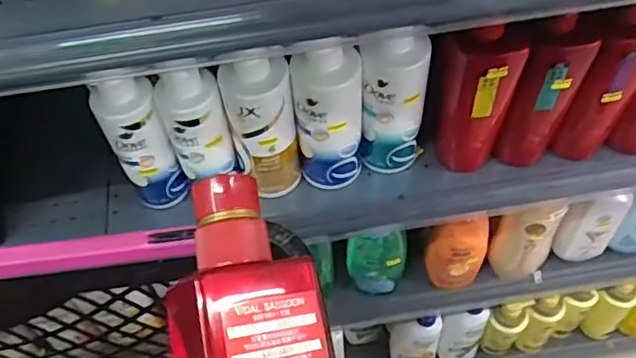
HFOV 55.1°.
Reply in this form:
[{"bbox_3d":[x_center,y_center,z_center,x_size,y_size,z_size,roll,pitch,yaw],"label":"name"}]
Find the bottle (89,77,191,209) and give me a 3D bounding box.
[{"bbox_3d":[-0.196,-0.036,0.686,0.060,0.183,0.049,-31,60,-17],"label":"bottle"}]

